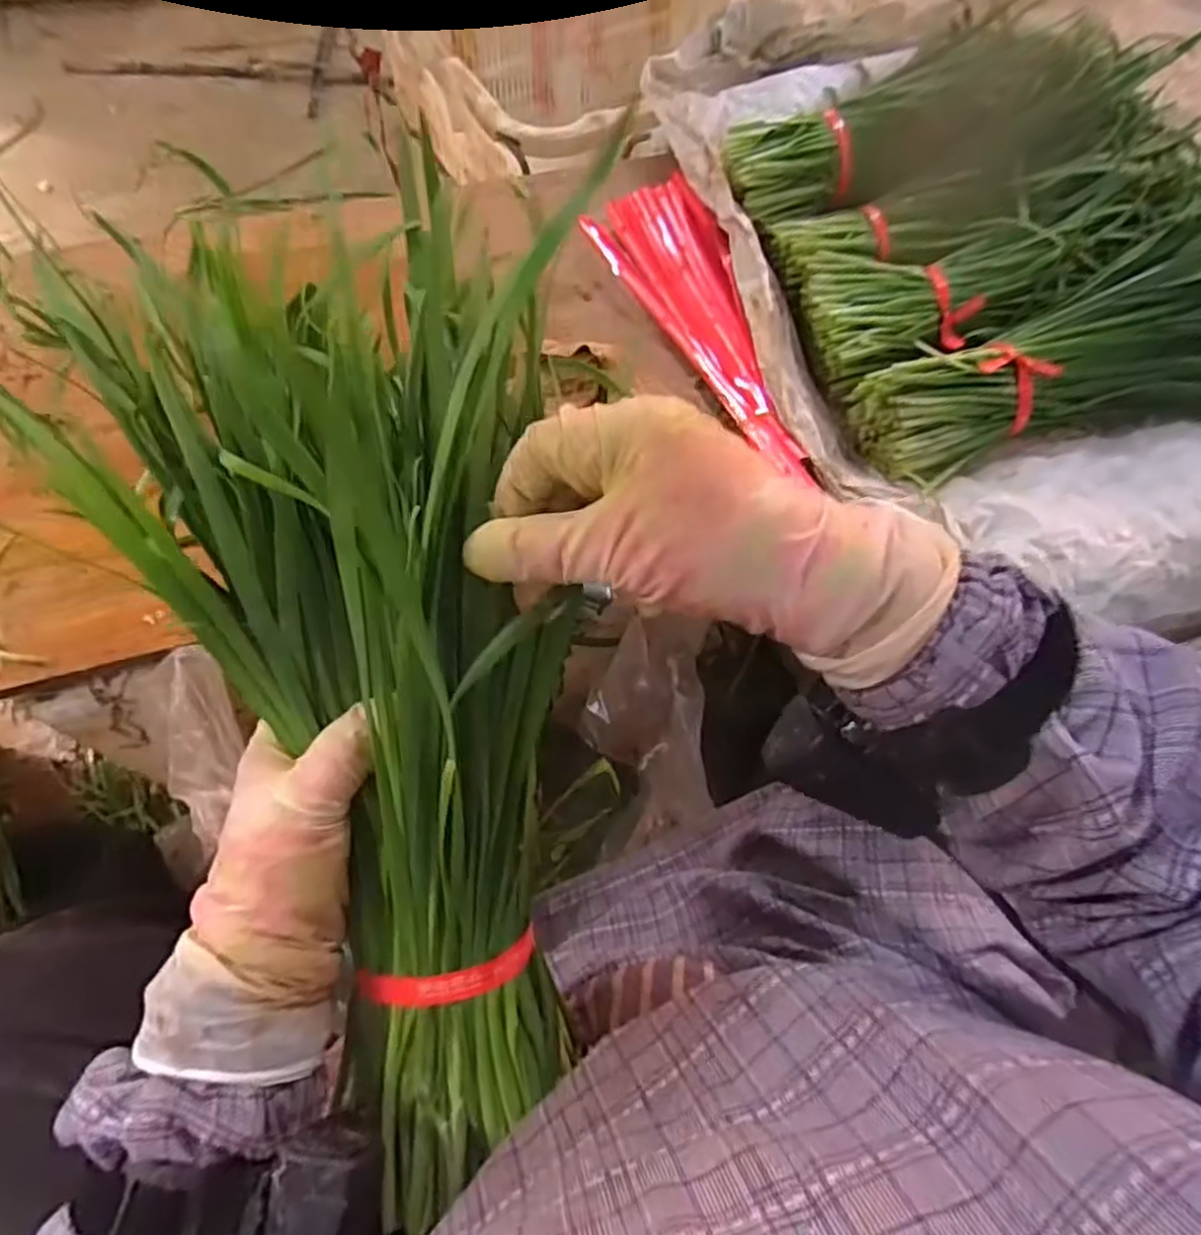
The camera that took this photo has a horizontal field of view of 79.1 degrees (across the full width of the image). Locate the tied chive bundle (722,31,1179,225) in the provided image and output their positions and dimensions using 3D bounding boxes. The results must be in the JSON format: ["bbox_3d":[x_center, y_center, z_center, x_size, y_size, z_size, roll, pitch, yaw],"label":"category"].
[{"bbox_3d":[0.335,-0.389,0.644,0.378,0.056,0.087,-26,70,1],"label":"tied chive bundle"}]

